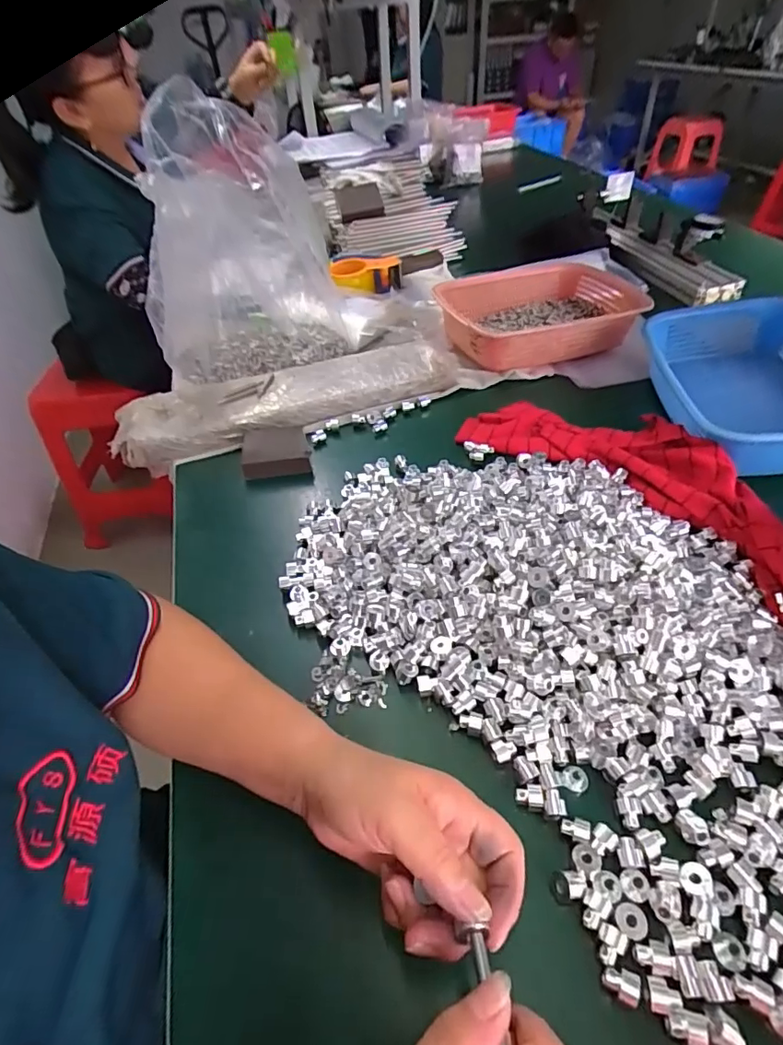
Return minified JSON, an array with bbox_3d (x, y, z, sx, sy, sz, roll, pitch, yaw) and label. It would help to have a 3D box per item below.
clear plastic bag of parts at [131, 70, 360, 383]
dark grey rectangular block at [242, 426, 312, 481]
[{"bbox_3d":[-0.226,-0.411,0.742,0.288,0.318,0.380,-20,46,-15],"label":"clear plastic bag of parts"},{"bbox_3d":[-0.146,-0.089,0.648,0.079,0.026,0.076,-12,45,-8],"label":"dark grey rectangular block"}]

